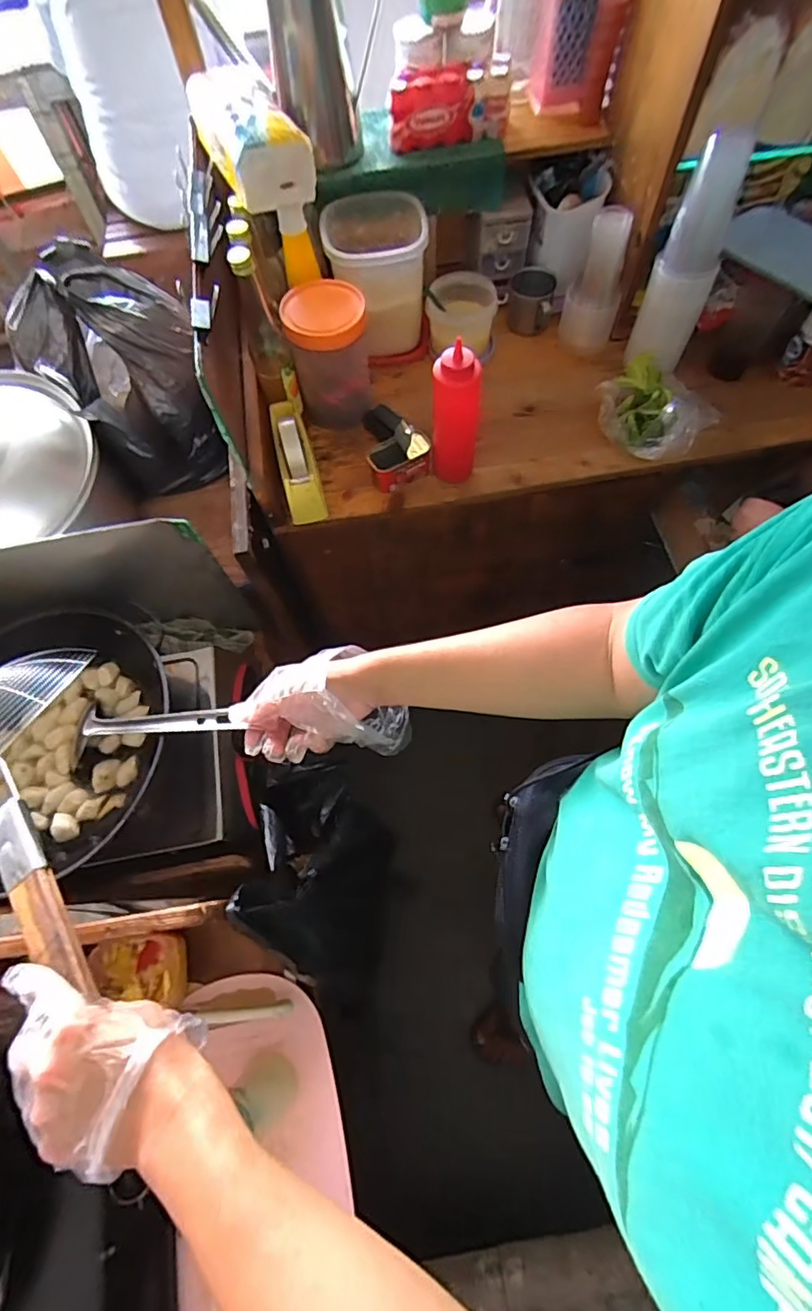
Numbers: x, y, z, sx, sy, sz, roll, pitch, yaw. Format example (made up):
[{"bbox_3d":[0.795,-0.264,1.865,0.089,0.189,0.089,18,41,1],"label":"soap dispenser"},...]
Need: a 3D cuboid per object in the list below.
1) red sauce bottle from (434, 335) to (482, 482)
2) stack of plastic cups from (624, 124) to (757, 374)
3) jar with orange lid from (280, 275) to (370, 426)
[{"bbox_3d":[0.073,-0.331,0.797,0.067,0.203,0.076,5,68,5],"label":"red sauce bottle"},{"bbox_3d":[0.417,-0.579,0.802,0.090,0.270,0.096,23,71,11],"label":"stack of plastic cups"},{"bbox_3d":[-0.120,-0.483,0.884,0.128,0.182,0.127,-16,68,-4],"label":"jar with orange lid"}]

